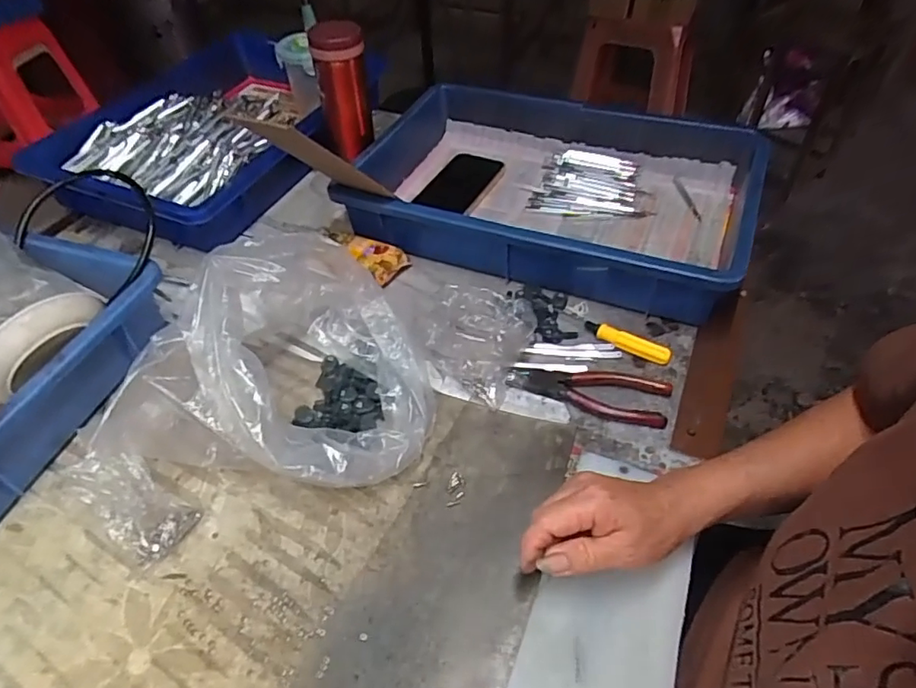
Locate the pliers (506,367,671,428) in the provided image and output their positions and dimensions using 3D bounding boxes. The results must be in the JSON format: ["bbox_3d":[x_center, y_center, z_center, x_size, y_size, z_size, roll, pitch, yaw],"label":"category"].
[{"bbox_3d":[0.114,0.038,0.506,0.140,0.009,0.049,12,49,13],"label":"pliers"}]

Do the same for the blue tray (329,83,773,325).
[{"bbox_3d":[0.101,-0.184,0.665,0.433,0.086,0.276,17,50,17],"label":"blue tray"}]

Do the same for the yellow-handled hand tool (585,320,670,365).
[{"bbox_3d":[0.160,-0.004,0.540,0.084,0.012,0.016,23,52,22],"label":"yellow-handled hand tool"}]

